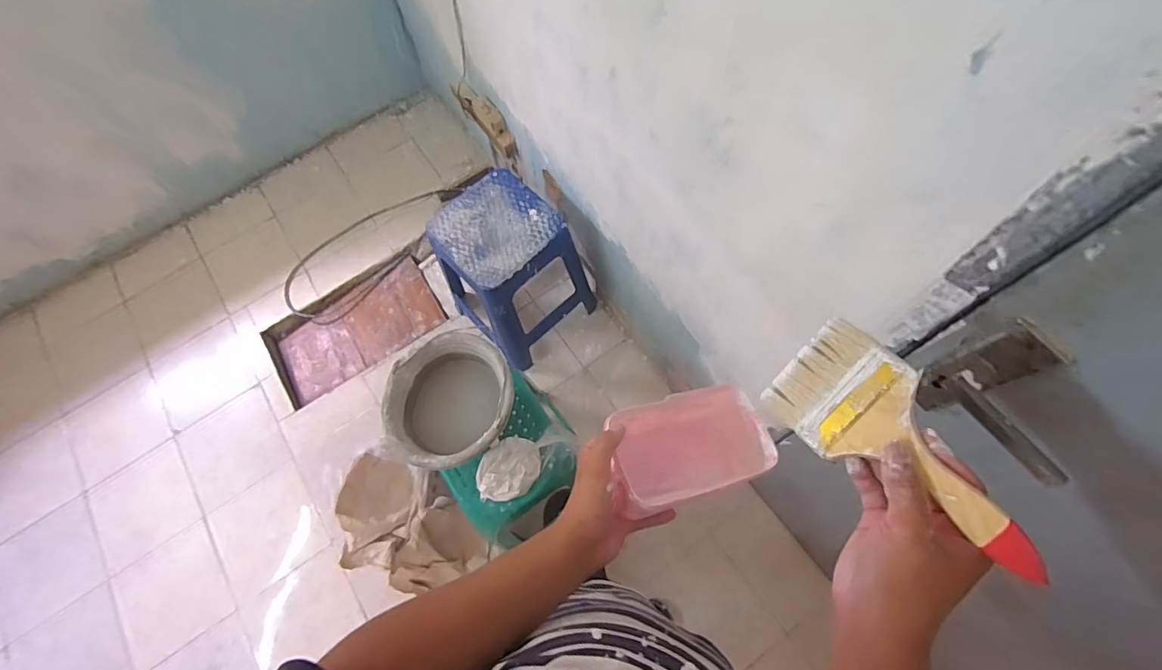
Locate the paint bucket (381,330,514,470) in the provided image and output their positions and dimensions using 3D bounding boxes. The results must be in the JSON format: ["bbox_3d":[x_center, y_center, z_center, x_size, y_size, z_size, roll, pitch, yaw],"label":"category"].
[{"bbox_3d":[-0.247,0.138,1.009,0.232,0.158,0.228,-2,67,4],"label":"paint bucket"}]

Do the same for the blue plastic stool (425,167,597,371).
[{"bbox_3d":[-0.190,-0.177,1.450,0.324,0.408,0.327,-39,70,-11],"label":"blue plastic stool"}]

